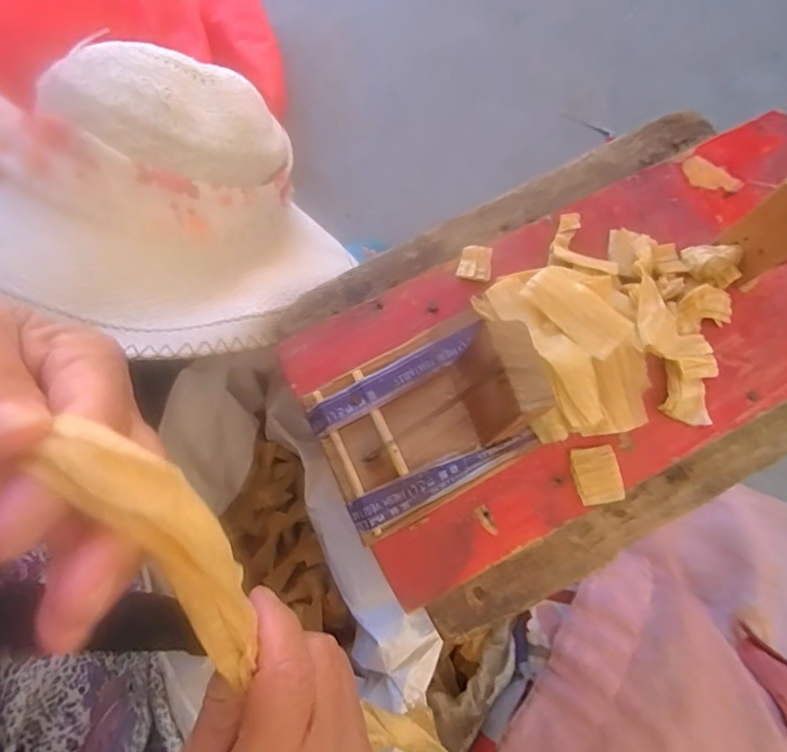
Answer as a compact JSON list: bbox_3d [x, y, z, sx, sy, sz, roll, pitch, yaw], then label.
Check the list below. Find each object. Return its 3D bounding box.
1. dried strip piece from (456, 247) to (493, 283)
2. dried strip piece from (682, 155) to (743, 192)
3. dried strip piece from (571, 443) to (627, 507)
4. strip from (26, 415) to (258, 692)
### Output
[{"bbox_3d":[0.051,-0.070,0.328,0.020,0.004,0.023,10,76,2],"label":"dried strip piece"},{"bbox_3d":[0.211,-0.132,0.352,0.037,0.004,0.022,42,79,9],"label":"dried strip piece"},{"bbox_3d":[0.114,0.055,0.295,0.025,0.004,0.031,-9,76,-3],"label":"dried strip piece"},{"bbox_3d":[-0.063,0.060,0.168,0.030,0.115,0.015,-18,35,-4],"label":"strip"}]

